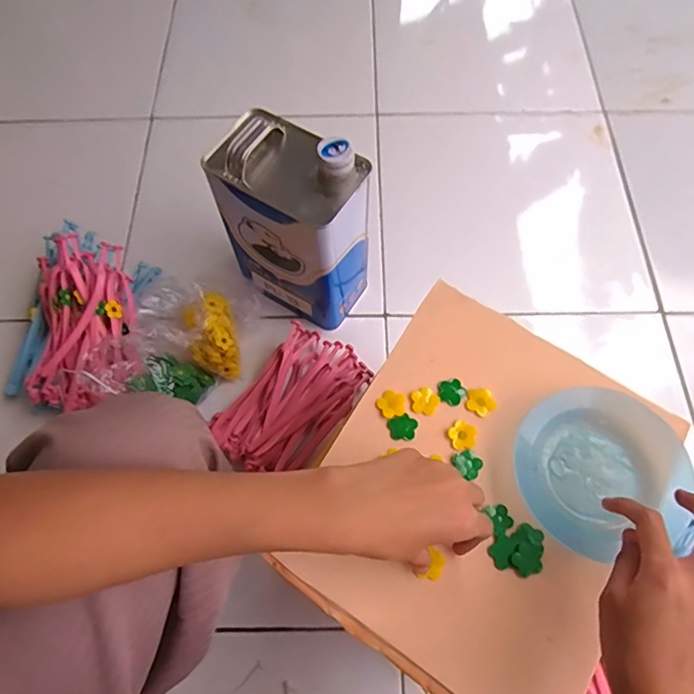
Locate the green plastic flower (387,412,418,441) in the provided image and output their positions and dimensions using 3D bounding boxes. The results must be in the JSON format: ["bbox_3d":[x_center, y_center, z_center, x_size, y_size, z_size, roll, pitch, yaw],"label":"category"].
[{"bbox_3d":[0.047,0.067,0.427,0.024,0.004,0.022,0,66,1],"label":"green plastic flower"}]

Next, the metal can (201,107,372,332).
[{"bbox_3d":[-0.063,-0.148,0.653,0.164,0.280,0.117,37,72,16],"label":"metal can"}]

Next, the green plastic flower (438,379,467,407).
[{"bbox_3d":[0.090,0.039,0.436,0.023,0.004,0.022,-9,66,-3],"label":"green plastic flower"}]

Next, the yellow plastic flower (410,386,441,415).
[{"bbox_3d":[0.067,0.045,0.435,0.024,0.004,0.023,0,66,1],"label":"yellow plastic flower"}]

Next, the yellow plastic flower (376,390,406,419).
[{"bbox_3d":[0.037,0.048,0.432,0.023,0.004,0.023,2,66,2],"label":"yellow plastic flower"}]

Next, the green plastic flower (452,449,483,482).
[{"bbox_3d":[0.099,0.094,0.413,0.020,0.004,0.023,-30,69,-11],"label":"green plastic flower"}]

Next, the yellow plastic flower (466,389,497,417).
[{"bbox_3d":[0.114,0.047,0.434,0.024,0.004,0.023,0,66,1],"label":"yellow plastic flower"}]

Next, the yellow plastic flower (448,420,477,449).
[{"bbox_3d":[0.095,0.072,0.420,0.022,0.004,0.023,0,66,1],"label":"yellow plastic flower"}]

